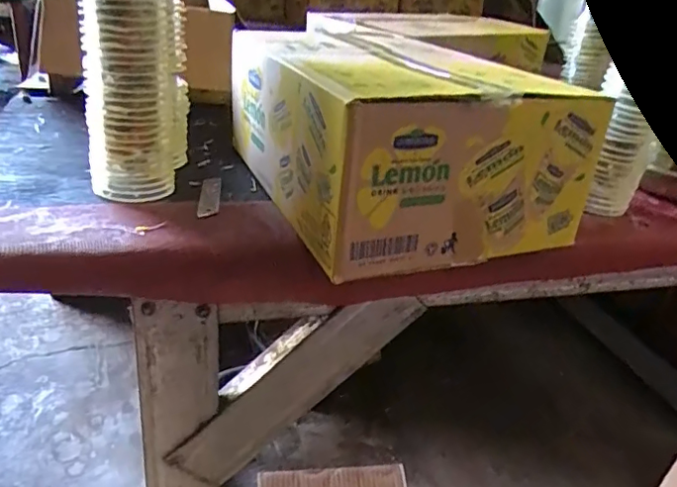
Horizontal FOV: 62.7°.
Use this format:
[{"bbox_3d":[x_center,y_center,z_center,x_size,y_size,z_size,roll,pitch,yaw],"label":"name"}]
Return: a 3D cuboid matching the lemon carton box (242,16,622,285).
[{"bbox_3d":[0.045,-0.119,0.547,0.238,0.131,0.327,-6,31,-23],"label":"lemon carton box"}]

